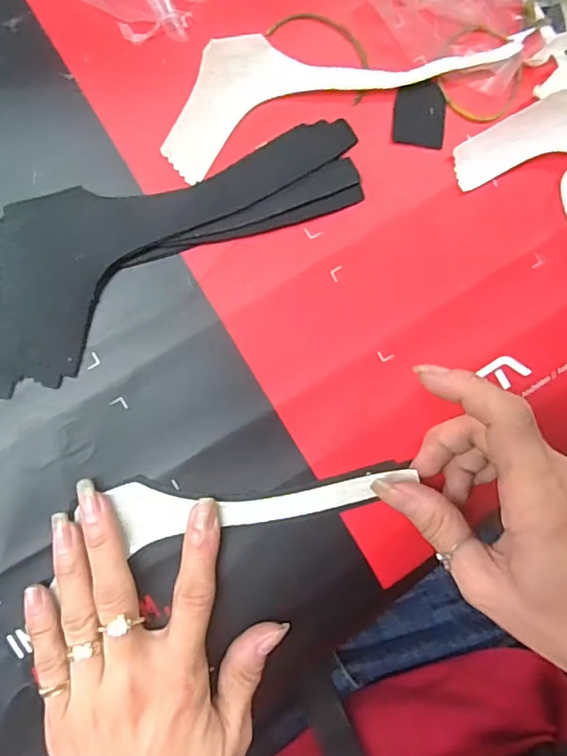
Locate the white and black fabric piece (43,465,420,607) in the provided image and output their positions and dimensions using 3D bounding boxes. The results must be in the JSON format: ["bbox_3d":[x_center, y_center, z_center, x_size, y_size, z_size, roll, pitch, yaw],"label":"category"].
[{"bbox_3d":[-0.009,0.059,0.274,0.142,0.007,0.030,-5,91,-7],"label":"white and black fabric piece"}]

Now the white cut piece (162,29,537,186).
[{"bbox_3d":[0.026,-0.153,0.275,0.185,0.010,0.051,-24,94,-7],"label":"white cut piece"}]

